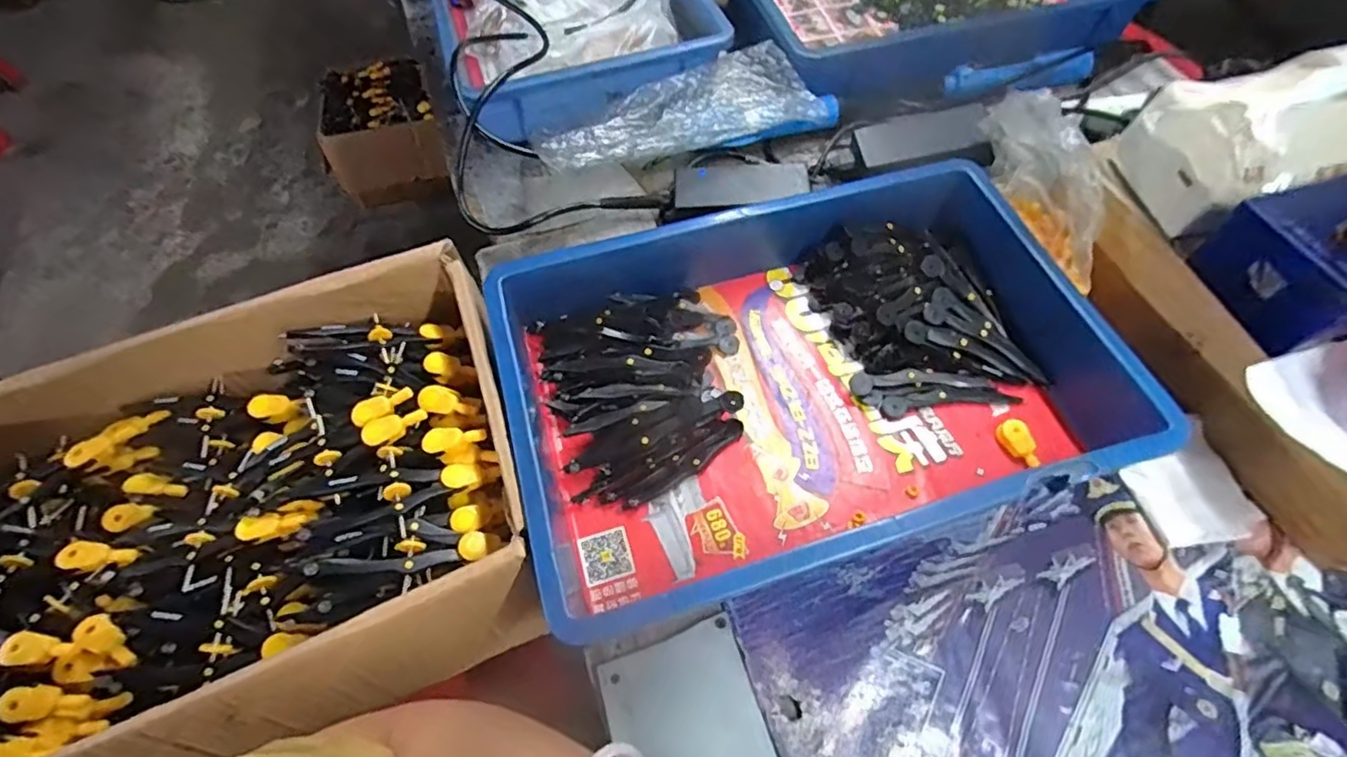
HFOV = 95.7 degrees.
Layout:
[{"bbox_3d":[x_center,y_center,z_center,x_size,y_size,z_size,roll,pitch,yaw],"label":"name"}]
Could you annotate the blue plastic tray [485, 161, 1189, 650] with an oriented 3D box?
[{"bbox_3d":[0.097,-0.006,0.475,0.429,0.081,0.293,-16,62,-6],"label":"blue plastic tray"}]

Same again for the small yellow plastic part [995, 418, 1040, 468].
[{"bbox_3d":[0.268,0.051,0.471,0.017,0.016,0.039,-15,62,-6],"label":"small yellow plastic part"}]

